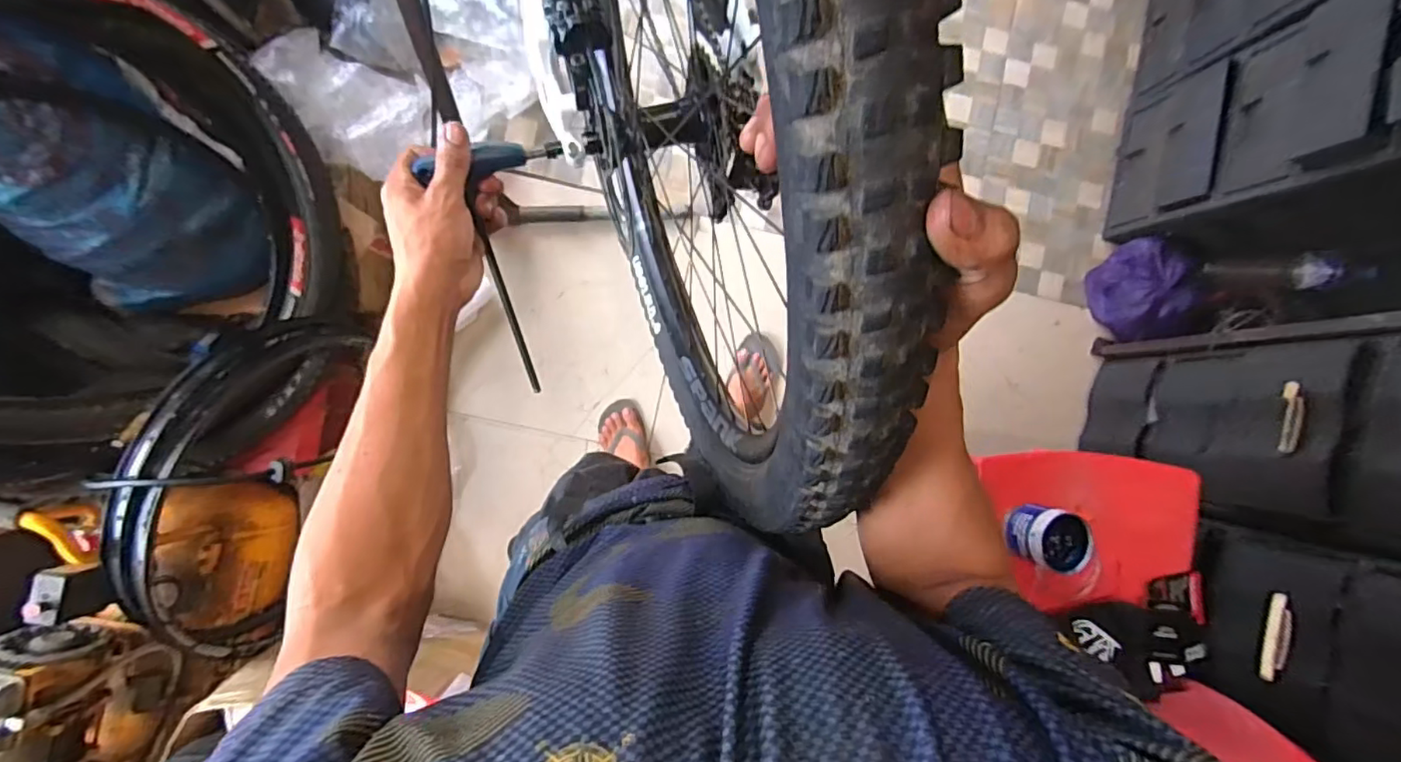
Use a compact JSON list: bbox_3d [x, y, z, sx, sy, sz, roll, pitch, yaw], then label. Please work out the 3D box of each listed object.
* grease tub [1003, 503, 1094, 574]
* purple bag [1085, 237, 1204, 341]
[{"bbox_3d":[0.586,0.263,0.991,0.128,0.088,0.097,24,87,-4],"label":"grease tub"},{"bbox_3d":[1.061,-0.213,1.429,0.124,0.195,0.238,-23,91,-5],"label":"purple bag"}]

